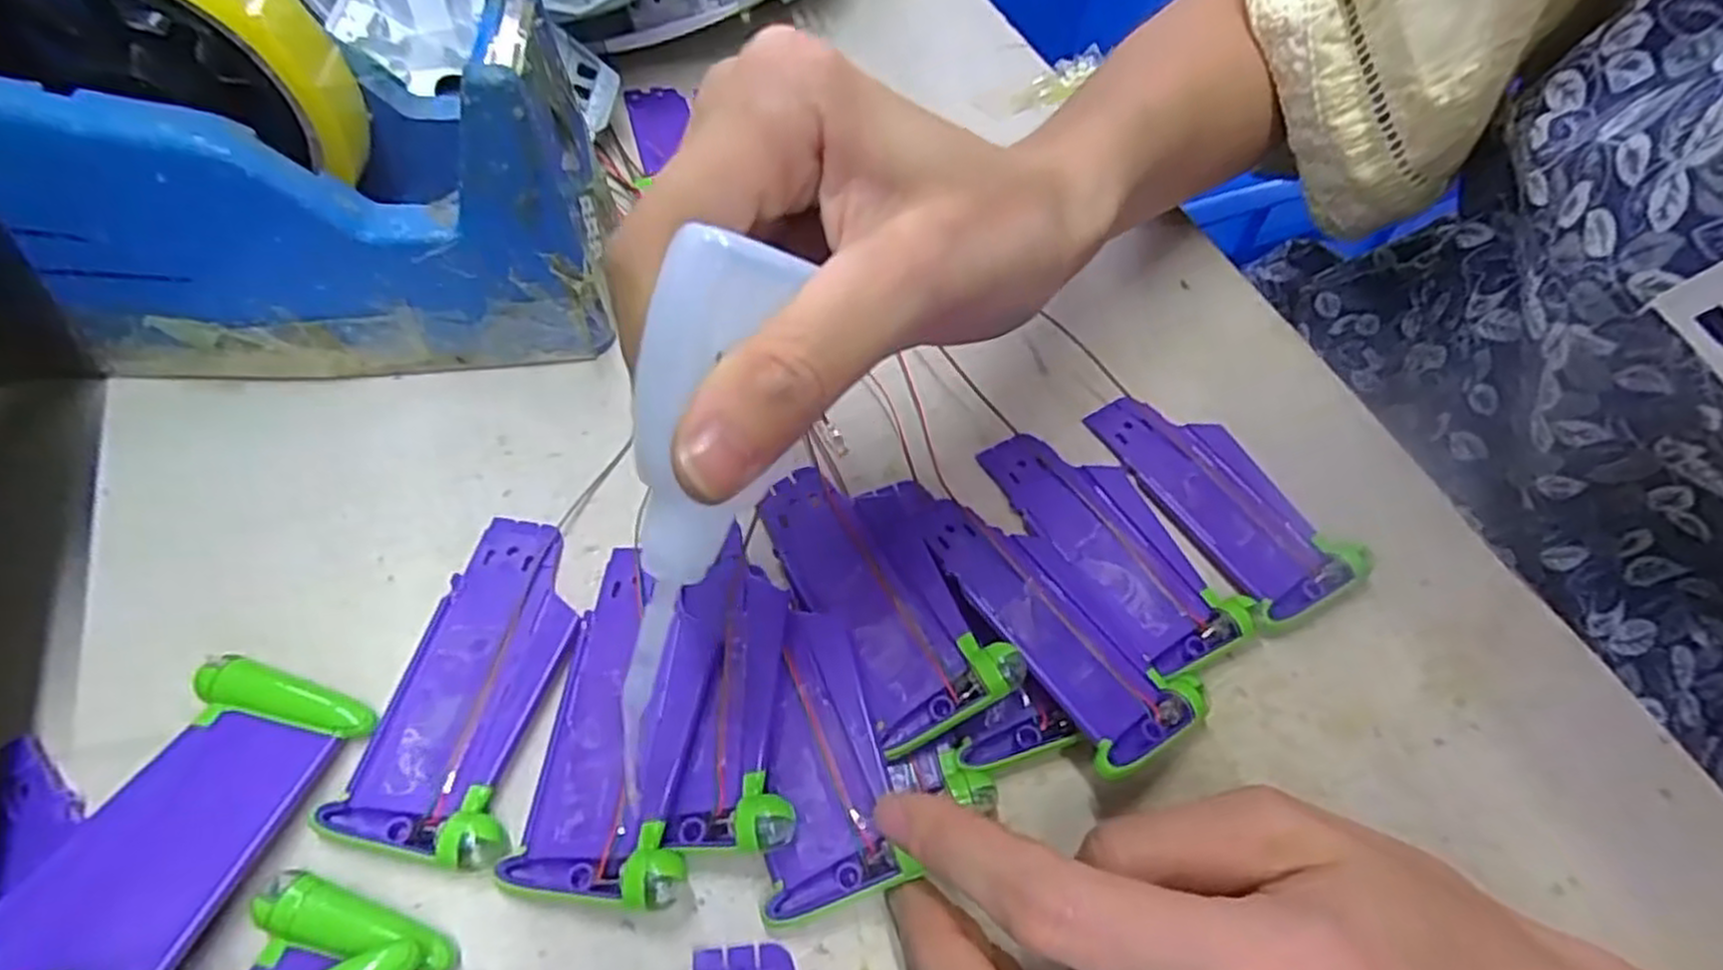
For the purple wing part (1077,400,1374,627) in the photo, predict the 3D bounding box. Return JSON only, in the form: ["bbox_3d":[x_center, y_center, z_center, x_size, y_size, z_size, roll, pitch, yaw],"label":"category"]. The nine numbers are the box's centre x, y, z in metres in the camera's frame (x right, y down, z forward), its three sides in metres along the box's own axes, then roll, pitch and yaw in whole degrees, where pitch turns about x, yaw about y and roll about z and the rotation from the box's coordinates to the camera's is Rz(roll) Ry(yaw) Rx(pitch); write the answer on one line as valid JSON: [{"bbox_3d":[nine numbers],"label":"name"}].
[{"bbox_3d":[0.115,0.002,0.258,0.039,0.007,0.088,-22,61,-19],"label":"purple wing part"}]

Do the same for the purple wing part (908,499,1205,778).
[{"bbox_3d":[0.053,0.035,0.223,0.039,0.006,0.087,-12,53,-35],"label":"purple wing part"}]

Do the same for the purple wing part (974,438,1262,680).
[{"bbox_3d":[0.077,0.016,0.246,0.040,0.007,0.087,-22,61,-19],"label":"purple wing part"}]

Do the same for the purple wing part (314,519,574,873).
[{"bbox_3d":[-0.098,0.049,0.209,0.040,0.008,0.088,12,56,3],"label":"purple wing part"}]

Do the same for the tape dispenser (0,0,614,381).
[{"bbox_3d":[-0.165,-0.096,0.233,0.165,0.117,0.070,-5,57,-9],"label":"tape dispenser"}]

